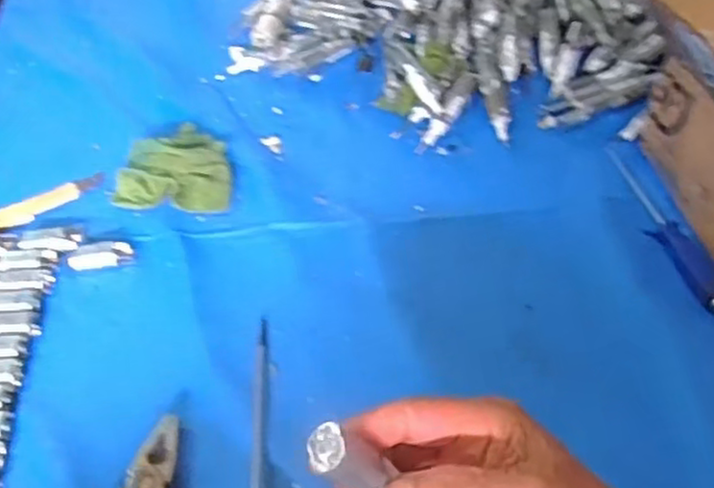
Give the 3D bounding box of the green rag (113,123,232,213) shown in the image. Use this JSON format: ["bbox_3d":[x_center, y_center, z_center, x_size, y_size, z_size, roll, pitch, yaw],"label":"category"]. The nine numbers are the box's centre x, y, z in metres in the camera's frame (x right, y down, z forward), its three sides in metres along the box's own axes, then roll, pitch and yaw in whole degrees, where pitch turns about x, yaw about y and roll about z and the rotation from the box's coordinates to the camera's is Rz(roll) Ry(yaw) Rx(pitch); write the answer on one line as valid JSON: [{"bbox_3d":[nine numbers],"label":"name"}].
[{"bbox_3d":[-0.154,-0.068,0.608,0.096,0.034,0.076,4,48,6],"label":"green rag"}]

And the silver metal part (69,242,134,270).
[{"bbox_3d":[-0.202,0.009,0.559,0.047,0.008,0.025,-9,48,-6],"label":"silver metal part"}]

